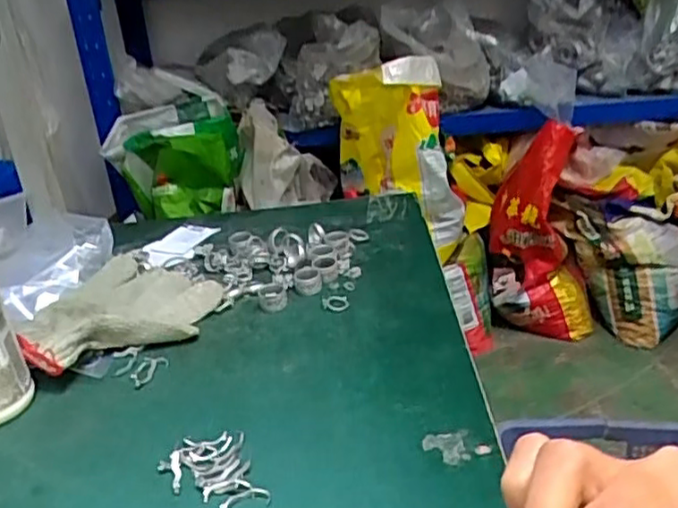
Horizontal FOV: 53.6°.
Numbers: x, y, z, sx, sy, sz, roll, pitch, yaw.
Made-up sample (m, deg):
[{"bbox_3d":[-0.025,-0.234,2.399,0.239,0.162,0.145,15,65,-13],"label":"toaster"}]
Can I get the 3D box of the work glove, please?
[{"bbox_3d":[-0.214,0.052,0.651,0.184,0.042,0.153,-21,30,-28],"label":"work glove"}]

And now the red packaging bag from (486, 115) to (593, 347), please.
[{"bbox_3d":[0.545,-0.029,1.793,0.271,0.562,0.127,1,26,11],"label":"red packaging bag"}]

